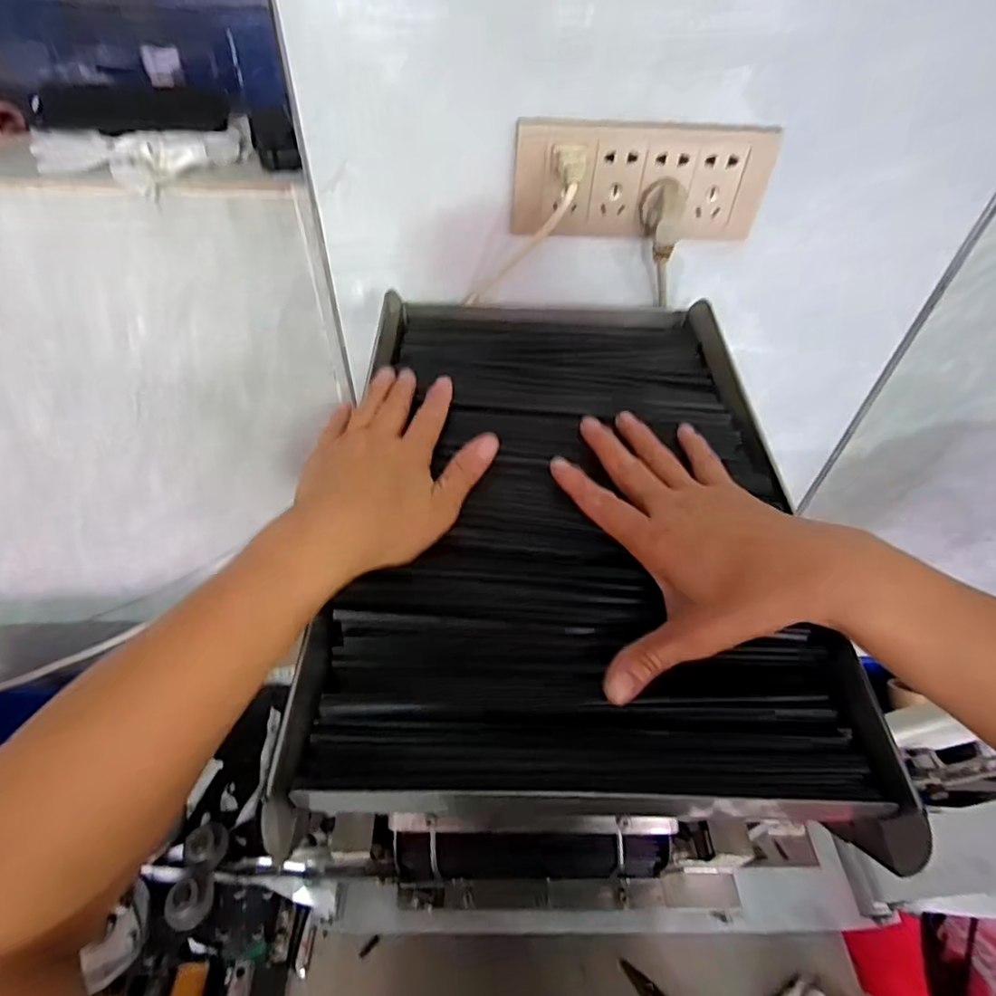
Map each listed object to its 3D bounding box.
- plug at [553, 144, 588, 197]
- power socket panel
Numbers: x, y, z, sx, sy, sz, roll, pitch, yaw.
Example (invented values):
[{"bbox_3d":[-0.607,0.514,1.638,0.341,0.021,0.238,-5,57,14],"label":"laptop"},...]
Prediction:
[{"bbox_3d":[0.053,-0.232,0.391,0.023,0.016,0.043,-2,65,-4],"label":"plug"},{"bbox_3d":[0.109,-0.241,0.422,0.190,0.079,0.013,-1,47,-4],"label":"power socket panel"}]

